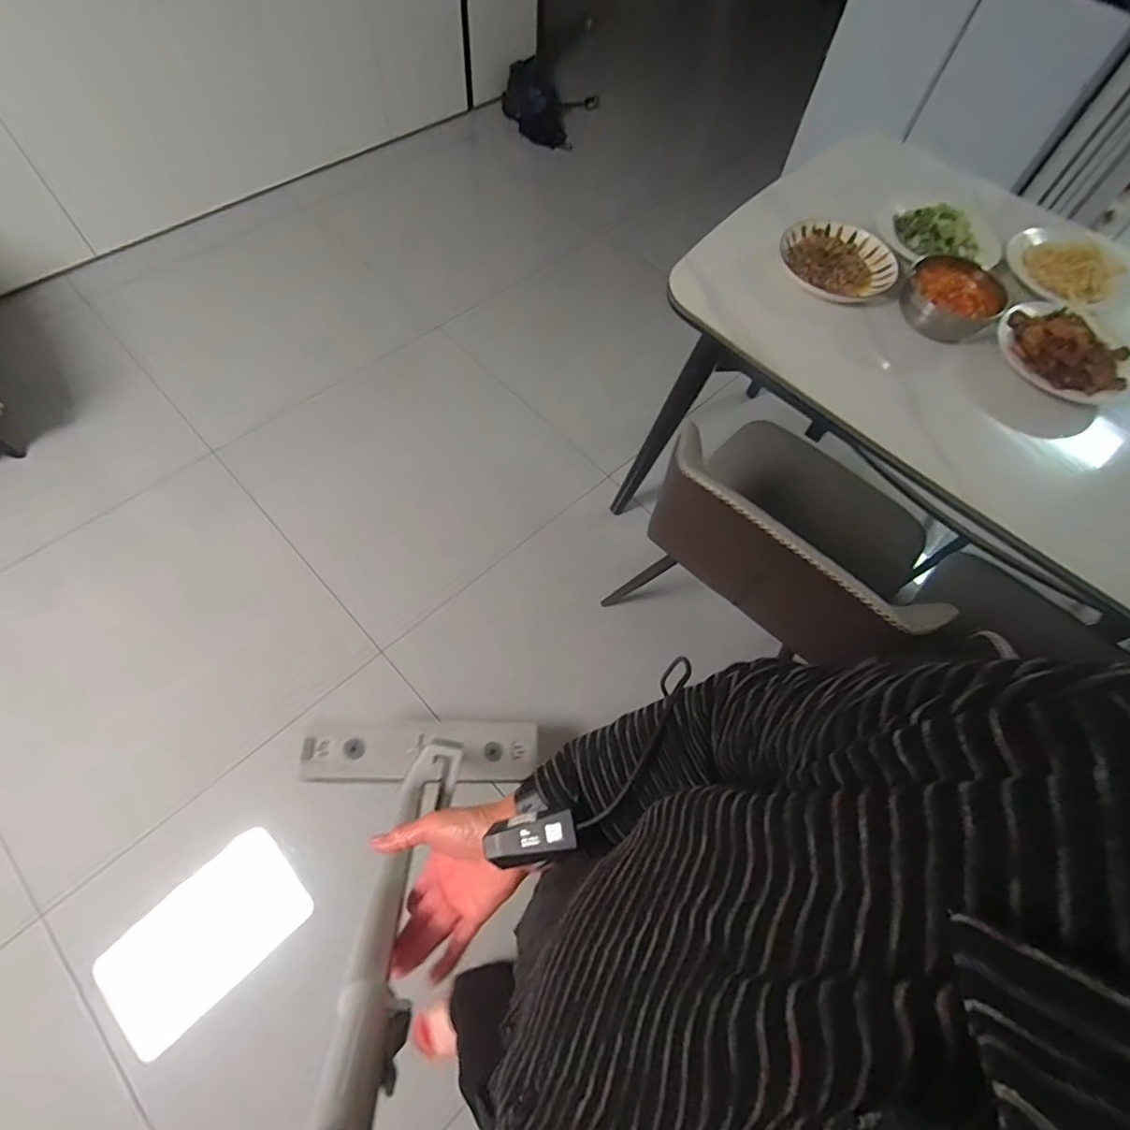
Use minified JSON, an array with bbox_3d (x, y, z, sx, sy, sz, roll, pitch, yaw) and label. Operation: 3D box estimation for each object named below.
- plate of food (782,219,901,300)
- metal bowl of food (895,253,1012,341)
[{"bbox_3d":[0.468,-0.521,0.992,0.187,0.035,0.201,1,62,-2],"label":"plate of food"},{"bbox_3d":[0.637,-0.440,0.951,0.156,0.058,0.133,35,66,14],"label":"metal bowl of food"}]

